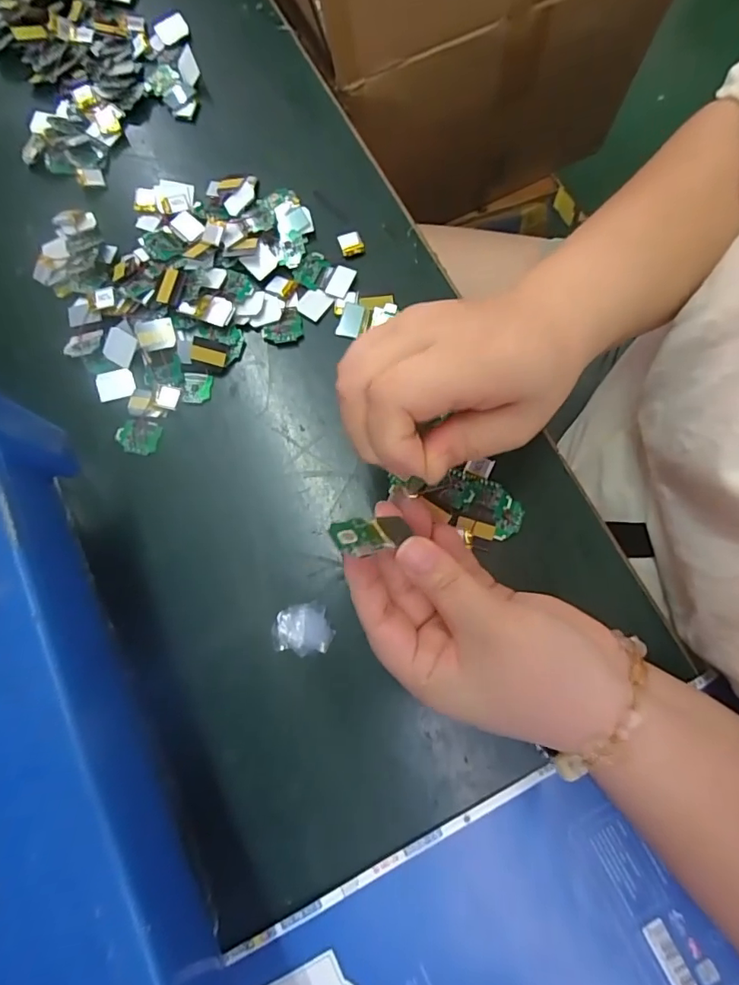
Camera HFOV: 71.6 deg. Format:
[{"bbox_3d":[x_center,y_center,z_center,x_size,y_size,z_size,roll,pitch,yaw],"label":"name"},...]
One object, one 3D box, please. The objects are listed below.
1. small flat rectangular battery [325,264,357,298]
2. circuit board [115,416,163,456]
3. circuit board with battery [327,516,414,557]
[{"bbox_3d":[-0.019,-0.136,0.330,0.015,0.004,0.022,22,78,5],"label":"small flat rectangular battery"},{"bbox_3d":[-0.141,-0.035,0.310,0.027,0.004,0.021,16,78,4],"label":"circuit board"},{"bbox_3d":[0.001,0.018,0.222,0.033,0.004,0.020,-5,41,-20],"label":"circuit board with battery"}]

